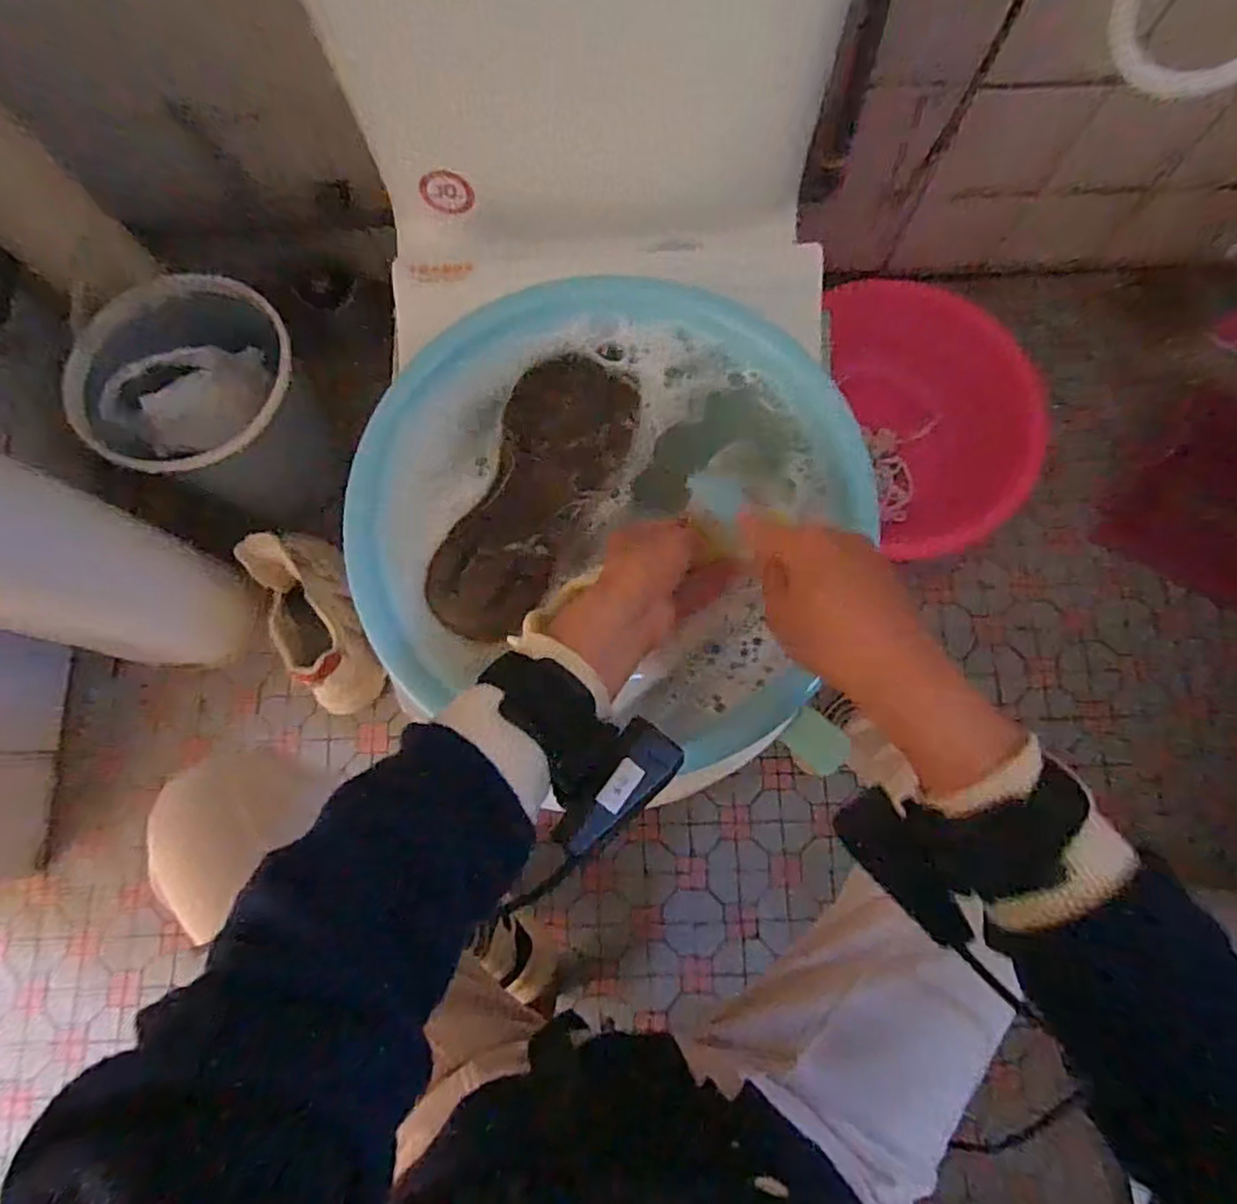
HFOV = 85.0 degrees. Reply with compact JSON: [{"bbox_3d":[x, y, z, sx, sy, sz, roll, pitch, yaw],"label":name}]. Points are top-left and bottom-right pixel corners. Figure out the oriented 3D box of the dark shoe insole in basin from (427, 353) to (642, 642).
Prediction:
[{"bbox_3d":[-0.055,-0.075,0.463,0.090,0.018,0.210,20,79,7],"label":"dark shoe insole in basin"}]

